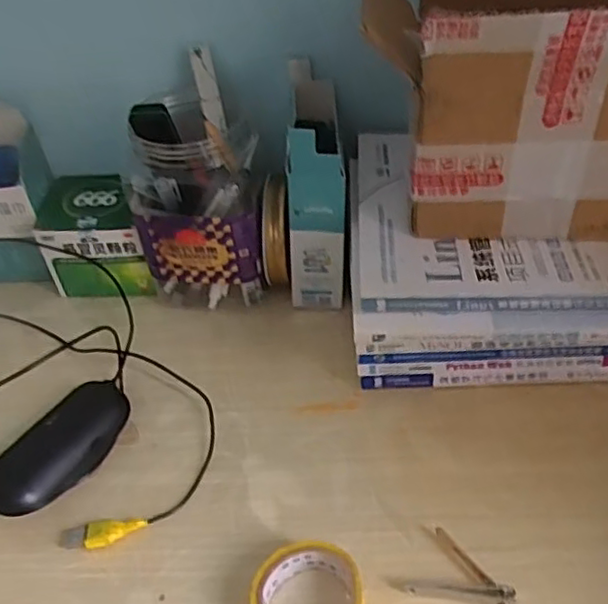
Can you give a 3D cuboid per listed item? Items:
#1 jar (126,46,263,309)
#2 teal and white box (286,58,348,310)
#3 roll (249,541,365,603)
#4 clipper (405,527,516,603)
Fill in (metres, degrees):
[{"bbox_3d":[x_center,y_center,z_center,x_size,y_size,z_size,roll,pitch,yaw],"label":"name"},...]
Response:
[{"bbox_3d":[-0.082,-0.084,0.504,0.091,0.158,0.099,-2,48,2],"label":"jar"},{"bbox_3d":[0.008,-0.091,0.515,0.044,0.149,0.117,-4,48,0],"label":"teal and white box"},{"bbox_3d":[0.003,0.166,0.357,0.059,0.025,0.063,-2,48,2],"label":"roll"},{"bbox_3d":[0.089,0.159,0.367,0.052,0.011,0.041,28,55,25],"label":"clipper"}]

